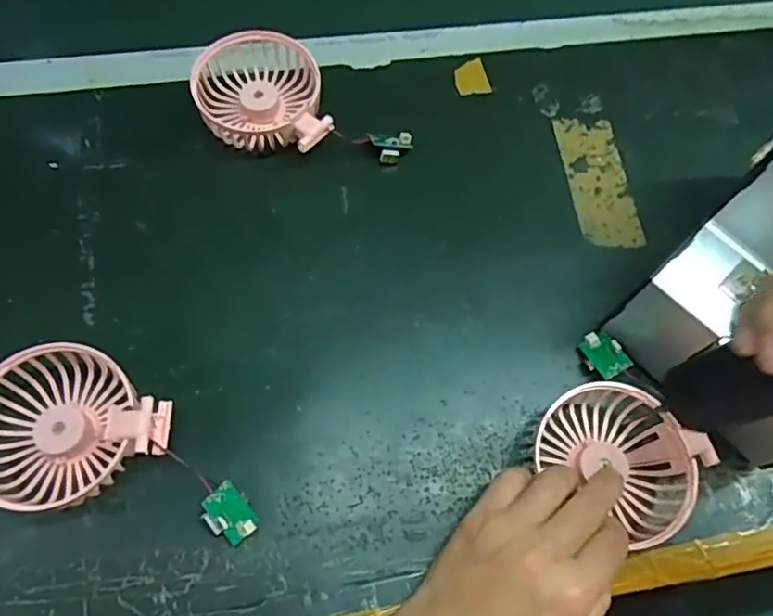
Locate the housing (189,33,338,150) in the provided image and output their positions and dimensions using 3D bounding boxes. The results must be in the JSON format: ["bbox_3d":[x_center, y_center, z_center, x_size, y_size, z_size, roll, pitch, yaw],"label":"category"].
[{"bbox_3d":[-0.091,-0.152,0.433,0.085,0.046,0.102,-14,67,-9],"label":"housing"}]

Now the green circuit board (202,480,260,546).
[{"bbox_3d":[-0.086,0.114,0.333,0.024,0.007,0.031,-40,94,-33],"label":"green circuit board"}]

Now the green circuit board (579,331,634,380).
[{"bbox_3d":[0.137,0.029,0.378,0.022,0.004,0.031,-28,54,10],"label":"green circuit board"}]

